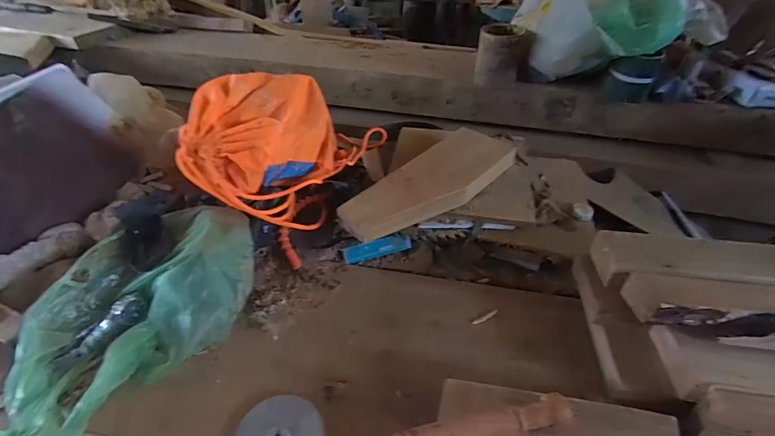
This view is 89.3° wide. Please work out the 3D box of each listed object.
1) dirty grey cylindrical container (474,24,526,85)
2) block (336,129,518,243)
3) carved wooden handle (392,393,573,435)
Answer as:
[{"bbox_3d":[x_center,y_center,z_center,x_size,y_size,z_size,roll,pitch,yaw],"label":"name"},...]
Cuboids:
[{"bbox_3d":[0.281,-0.411,0.994,0.105,0.127,0.102,10,40,11],"label":"dirty grey cylindrical container"},{"bbox_3d":[0.079,-0.064,0.635,0.117,0.045,0.328,30,47,31],"label":"block"},{"bbox_3d":[0.092,0.205,0.380,0.171,0.030,0.029,-8,40,-10],"label":"carved wooden handle"}]

